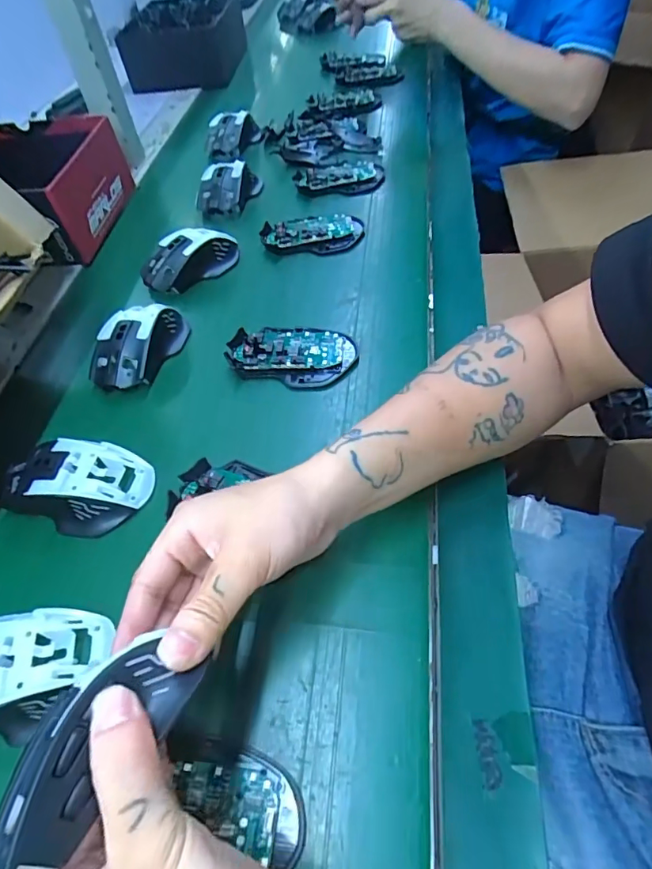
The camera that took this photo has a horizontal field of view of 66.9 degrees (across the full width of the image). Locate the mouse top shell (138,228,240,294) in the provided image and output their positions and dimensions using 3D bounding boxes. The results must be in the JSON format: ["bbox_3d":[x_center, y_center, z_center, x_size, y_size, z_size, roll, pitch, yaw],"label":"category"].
[{"bbox_3d":[-0.148,-0.193,0.537,0.110,0.035,0.064,-19,55,-10],"label":"mouse top shell"}]

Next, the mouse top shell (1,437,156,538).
[{"bbox_3d":[-0.190,0.037,0.373,0.105,0.033,0.066,4,55,6],"label":"mouse top shell"}]

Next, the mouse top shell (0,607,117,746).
[{"bbox_3d":[-0.189,0.141,0.294,0.106,0.030,0.067,-8,54,-3],"label":"mouse top shell"}]

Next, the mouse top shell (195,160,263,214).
[{"bbox_3d":[-0.124,-0.310,0.622,0.085,0.034,0.078,-9,54,-3],"label":"mouse top shell"}]

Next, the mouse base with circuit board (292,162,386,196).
[{"bbox_3d":[0.018,-0.335,0.651,0.115,0.015,0.074,-2,54,2],"label":"mouse base with circuit board"}]

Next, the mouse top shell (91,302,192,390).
[{"bbox_3d":[-0.177,-0.091,0.464,0.061,0.032,0.108,21,58,17],"label":"mouse top shell"}]

